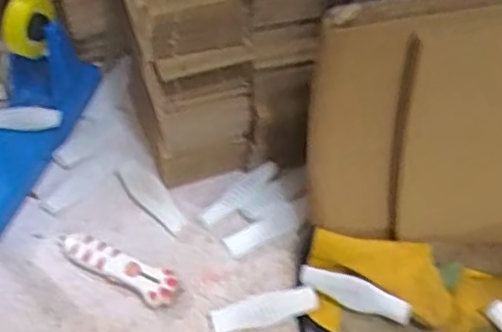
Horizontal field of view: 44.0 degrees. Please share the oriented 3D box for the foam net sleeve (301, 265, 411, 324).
[{"bbox_3d":[0.085,0.104,0.512,0.093,0.023,0.020,24,60,21],"label":"foam net sleeve"}]

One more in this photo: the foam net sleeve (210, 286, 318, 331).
[{"bbox_3d":[0.012,0.121,0.522,0.088,0.006,0.024,-9,54,-10],"label":"foam net sleeve"}]

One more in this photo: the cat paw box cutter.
[{"bbox_3d":[-0.116,0.086,0.541,0.111,0.010,0.031,27,56,16],"label":"cat paw box cutter"}]

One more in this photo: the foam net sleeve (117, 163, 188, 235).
[{"bbox_3d":[-0.095,0.029,0.590,0.028,0.009,0.086,-38,71,-20],"label":"foam net sleeve"}]

